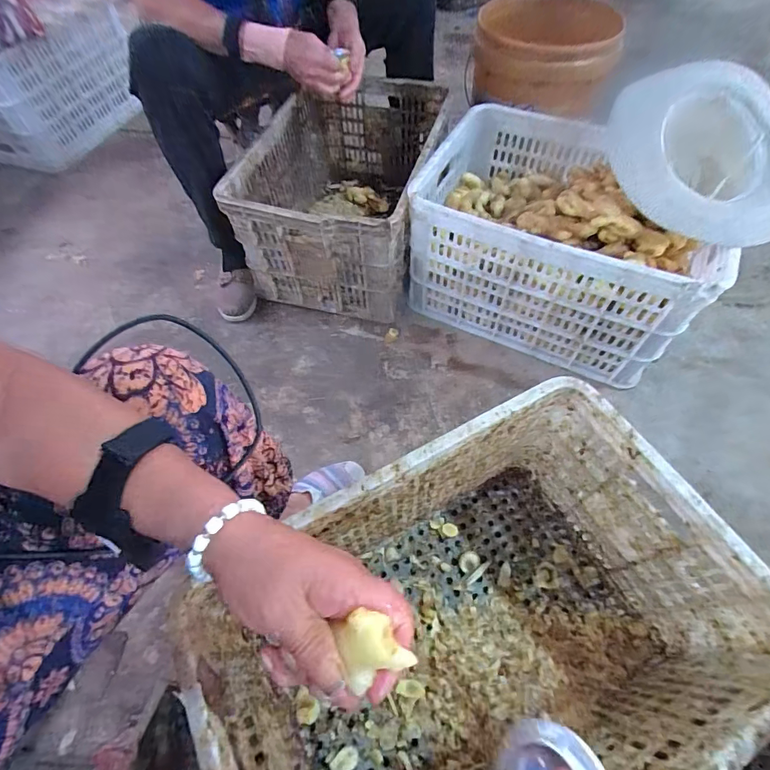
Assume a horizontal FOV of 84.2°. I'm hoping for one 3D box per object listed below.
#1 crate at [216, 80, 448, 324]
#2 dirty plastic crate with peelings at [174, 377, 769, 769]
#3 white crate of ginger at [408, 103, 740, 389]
[{"bbox_3d":[-0.076,-0.441,0.994,0.359,0.279,0.545,12,58,10],"label":"crate"},{"bbox_3d":[0.100,0.295,0.509,0.519,0.279,0.348,-26,59,-14],"label":"dirty plastic crate with peelings"},{"bbox_3d":[0.346,-0.294,0.877,0.502,0.284,0.385,22,60,16],"label":"white crate of ginger"}]

